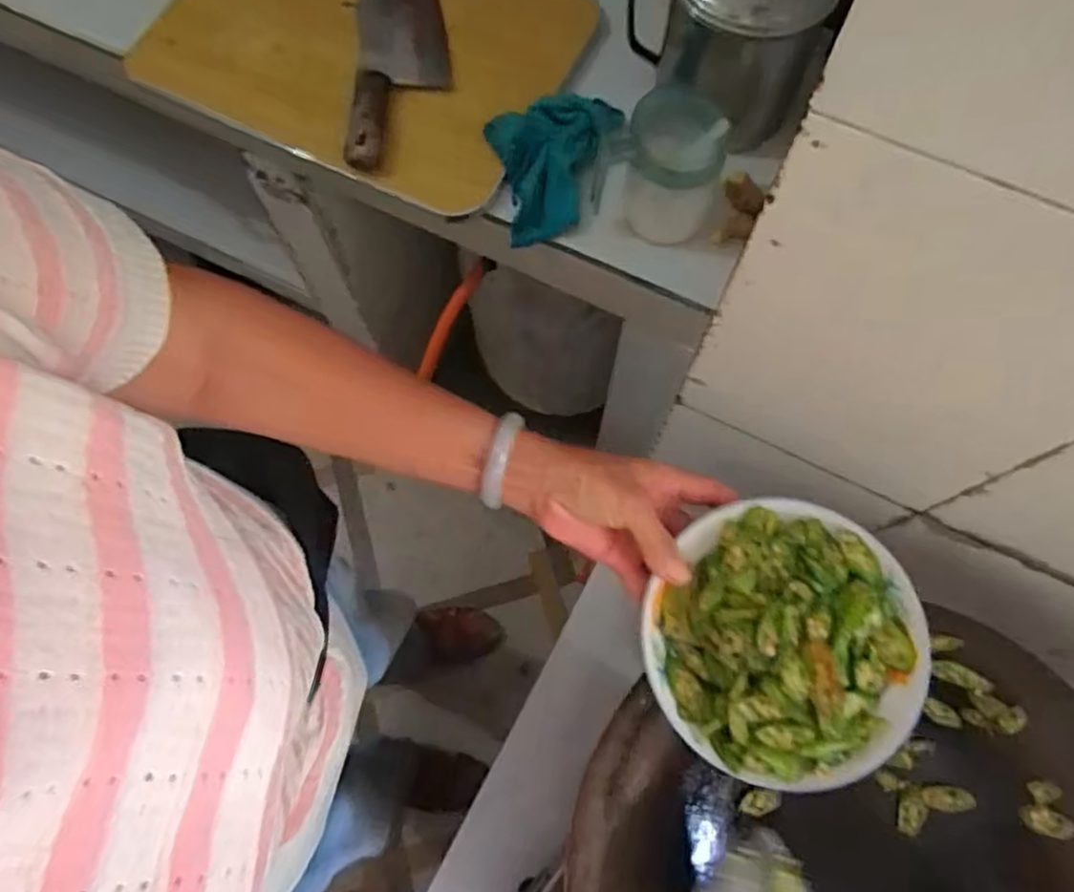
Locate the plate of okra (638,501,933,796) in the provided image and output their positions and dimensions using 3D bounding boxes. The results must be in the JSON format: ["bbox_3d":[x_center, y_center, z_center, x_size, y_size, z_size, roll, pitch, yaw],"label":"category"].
[{"bbox_3d":[0.155,0.117,0.433,0.169,0.039,0.164,0,71,1],"label":"plate of okra"}]

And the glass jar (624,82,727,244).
[{"bbox_3d":[0.111,-0.229,0.593,0.071,0.103,0.069,0,71,1],"label":"glass jar"}]

